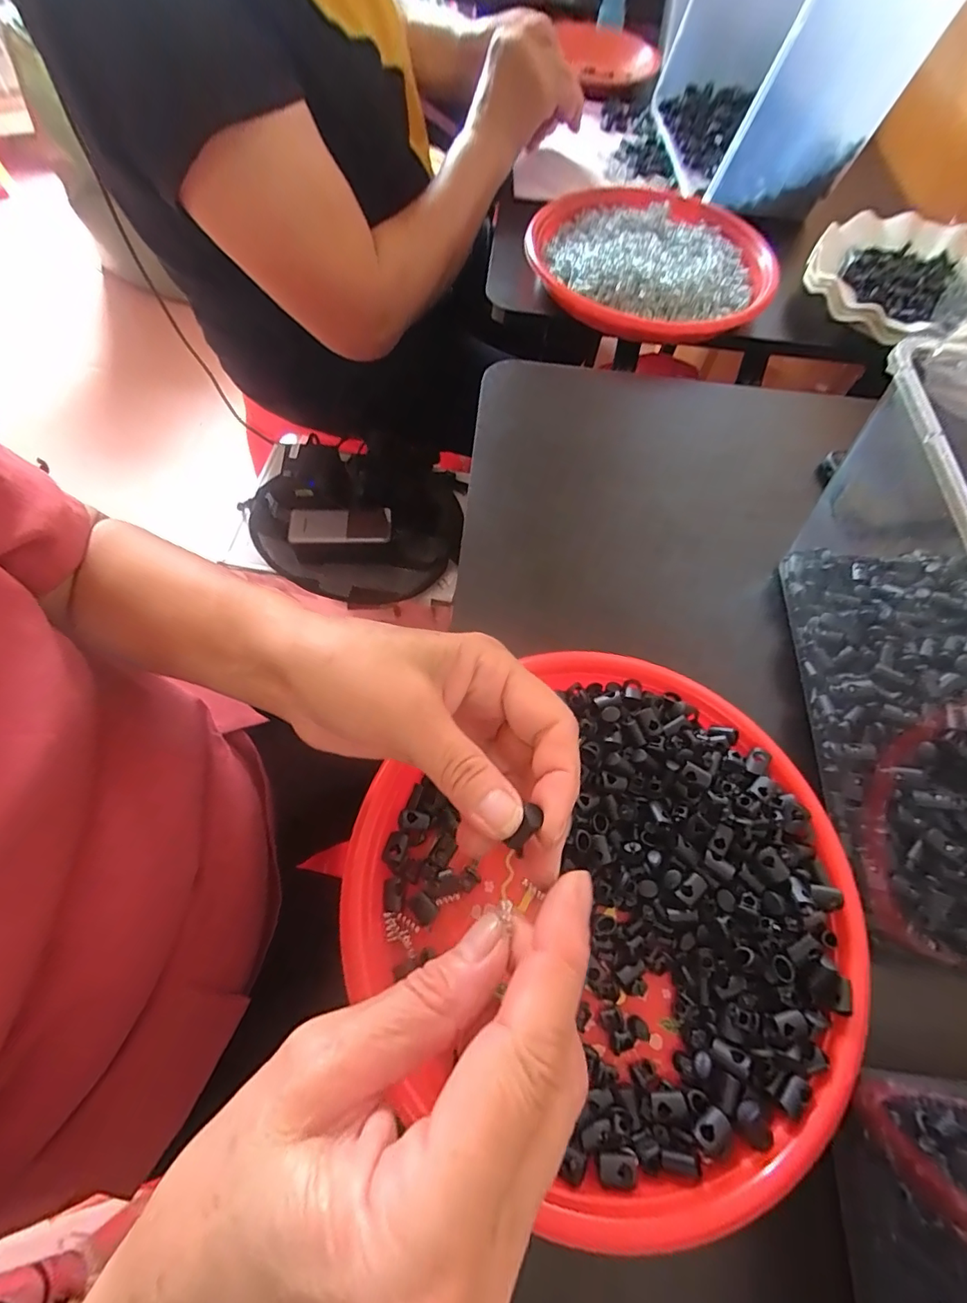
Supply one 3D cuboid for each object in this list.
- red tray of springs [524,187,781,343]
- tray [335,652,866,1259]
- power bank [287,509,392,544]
[{"bbox_3d":[0.164,-0.393,0.516,0.240,0.034,0.238,30,65,11],"label":"red tray of springs"},{"bbox_3d":[0.066,0.116,0.252,0.229,0.029,0.222,1,63,-3],"label":"tray"},{"bbox_3d":[-0.188,-0.164,0.670,0.146,0.020,0.047,4,62,15],"label":"power bank"}]

